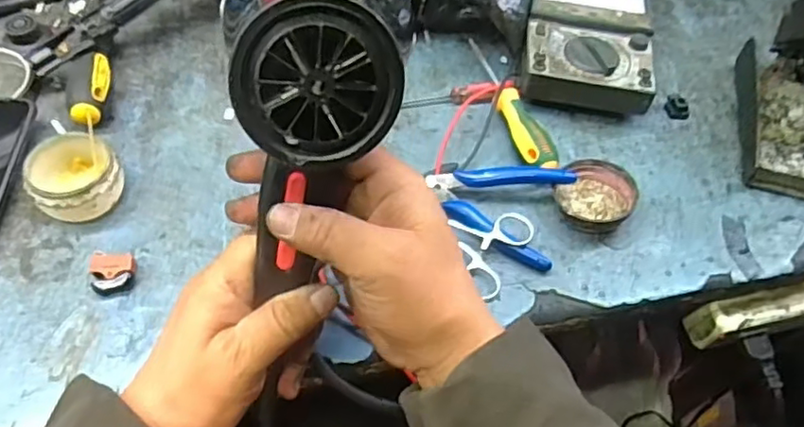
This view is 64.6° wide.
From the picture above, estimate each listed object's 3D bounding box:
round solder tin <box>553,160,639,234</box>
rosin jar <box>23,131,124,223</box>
[{"bbox_3d":[0.150,-0.013,0.496,0.058,0.021,0.062,2,54,-3],"label":"round solder tin"},{"bbox_3d":[-0.242,-0.025,0.465,0.072,0.039,0.059,36,59,20],"label":"rosin jar"}]

